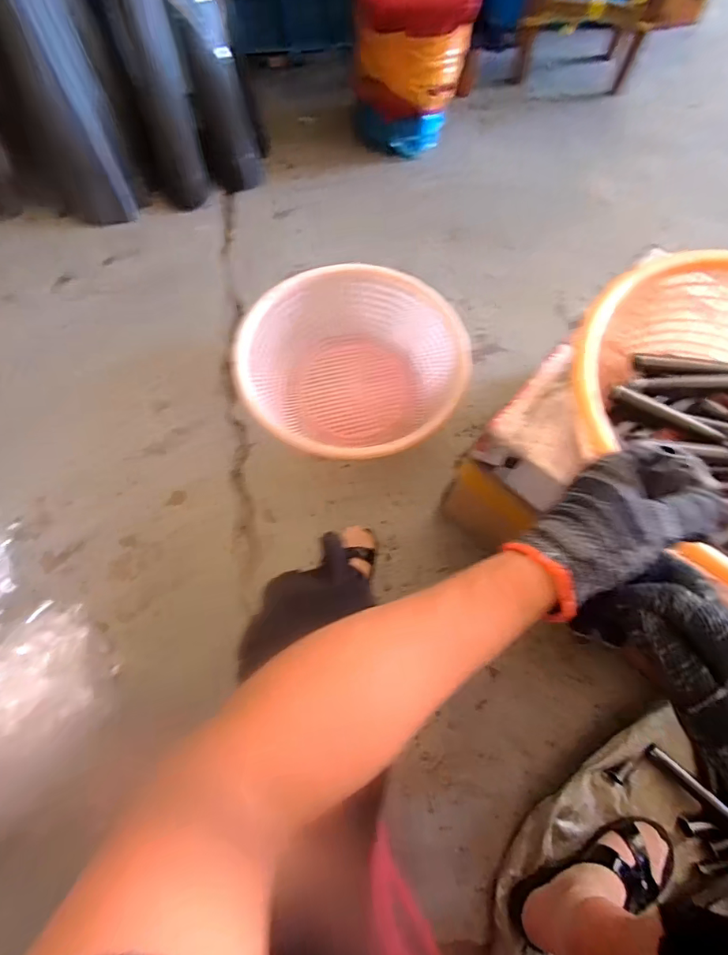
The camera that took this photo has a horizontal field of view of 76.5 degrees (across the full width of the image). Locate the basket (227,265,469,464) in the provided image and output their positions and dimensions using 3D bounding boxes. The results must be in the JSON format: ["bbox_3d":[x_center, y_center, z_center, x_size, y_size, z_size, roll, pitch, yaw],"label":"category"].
[{"bbox_3d":[-0.023,-0.202,0.875,0.398,0.130,0.395,-17,69,-8],"label":"basket"}]

